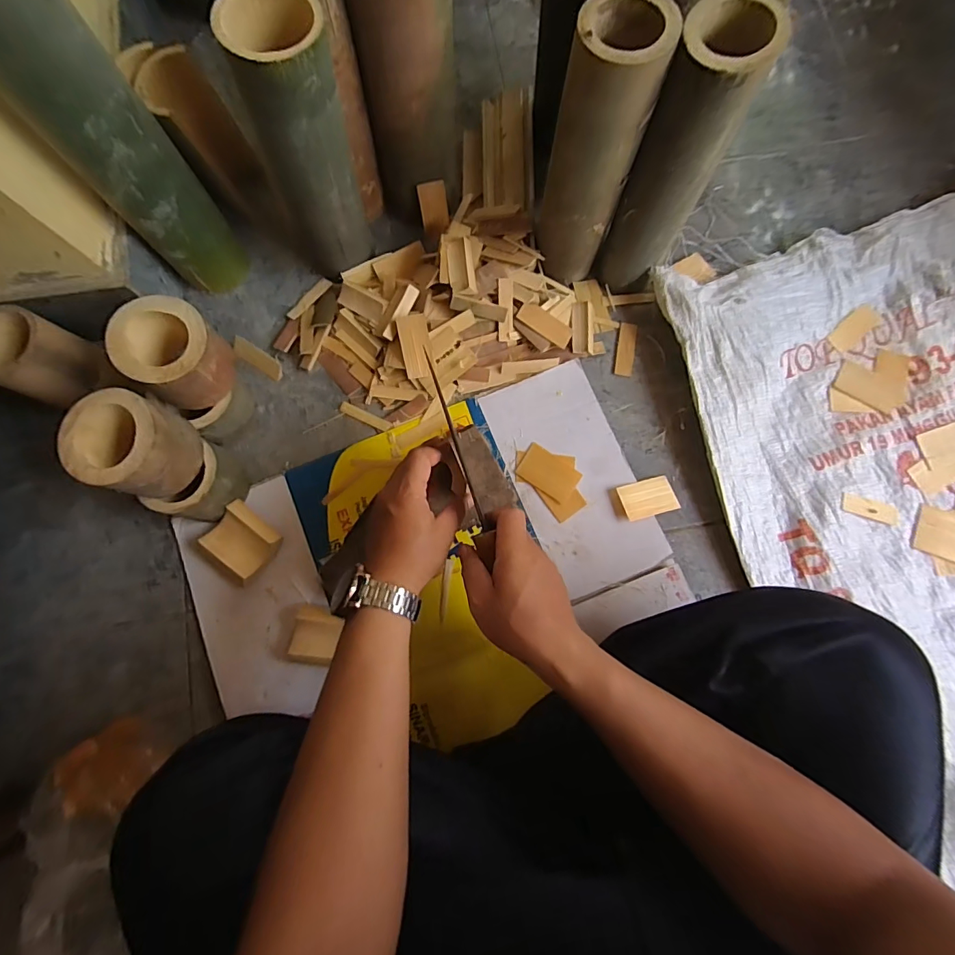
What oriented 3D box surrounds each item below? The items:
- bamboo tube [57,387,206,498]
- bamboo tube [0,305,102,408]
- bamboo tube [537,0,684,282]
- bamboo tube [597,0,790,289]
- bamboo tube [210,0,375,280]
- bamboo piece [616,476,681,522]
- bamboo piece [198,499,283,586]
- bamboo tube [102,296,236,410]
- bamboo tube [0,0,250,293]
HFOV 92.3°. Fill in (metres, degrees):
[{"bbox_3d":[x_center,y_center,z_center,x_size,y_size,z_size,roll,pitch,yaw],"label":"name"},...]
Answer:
[{"bbox_3d":[-0.341,-0.033,0.457,0.092,0.077,0.088,0,80,0],"label":"bamboo tube"},{"bbox_3d":[-0.488,-0.131,0.505,0.092,0.072,0.083,18,79,4],"label":"bamboo tube"},{"bbox_3d":[0.114,-0.319,0.472,0.081,0.253,0.072,14,79,3],"label":"bamboo tube"},{"bbox_3d":[0.200,-0.312,0.484,0.076,0.271,0.088,21,79,5],"label":"bamboo tube"},{"bbox_3d":[-0.168,-0.327,0.485,0.092,0.269,0.082,-13,78,-2],"label":"bamboo tube"},{"bbox_3d":[0.206,0.024,0.551,0.072,0.004,0.043,-13,74,-17],"label":"bamboo piece"},{"bbox_3d":[-0.271,0.076,0.531,0.074,0.032,0.071,37,81,8],"label":"bamboo piece"},{"bbox_3d":[-0.316,-0.127,0.479,0.093,0.070,0.089,0,78,1],"label":"bamboo tube"},{"bbox_3d":[-0.357,-0.326,0.459,0.085,0.314,0.088,42,82,8],"label":"bamboo tube"}]

